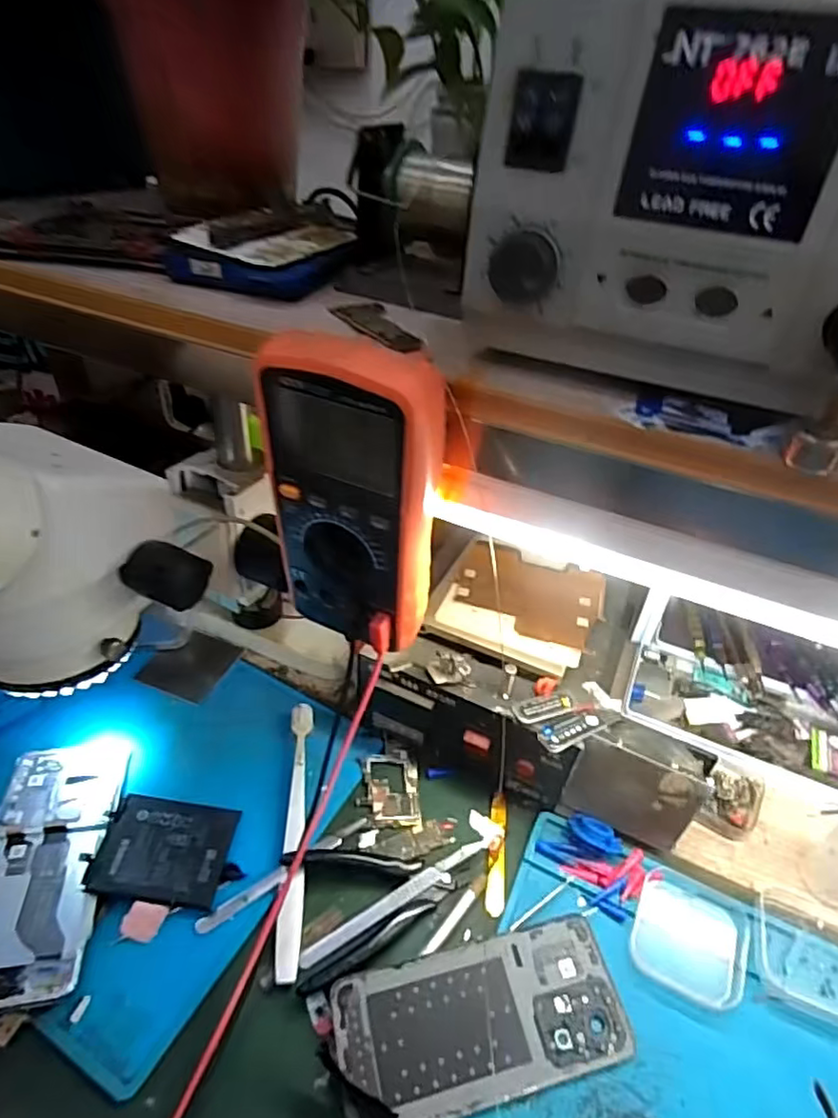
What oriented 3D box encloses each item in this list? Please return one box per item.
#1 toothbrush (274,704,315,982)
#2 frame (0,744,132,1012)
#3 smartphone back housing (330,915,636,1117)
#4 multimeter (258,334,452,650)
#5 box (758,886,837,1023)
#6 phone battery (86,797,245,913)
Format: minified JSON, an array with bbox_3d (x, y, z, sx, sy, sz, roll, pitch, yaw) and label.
[{"bbox_3d":[-0.083,0.178,0.412,0.015,0.017,0.184,0,38,-6],"label":"toothbrush"},{"bbox_3d":[-0.238,0.187,0.385,0.073,0.011,0.164,-3,38,-10],"label":"frame"},{"bbox_3d":[0.036,0.253,0.335,0.155,0.008,0.071,-6,39,-14],"label":"smartphone back housing"},{"bbox_3d":[-0.035,-0.027,0.321,0.088,0.170,0.041,18,40,17],"label":"multimeter"},{"bbox_3d":[0.241,0.238,0.370,0.066,0.015,0.069,15,39,13],"label":"box"},{"bbox_3d":[-0.162,0.187,0.390,0.078,0.004,0.062,12,40,-9],"label":"phone battery"}]

